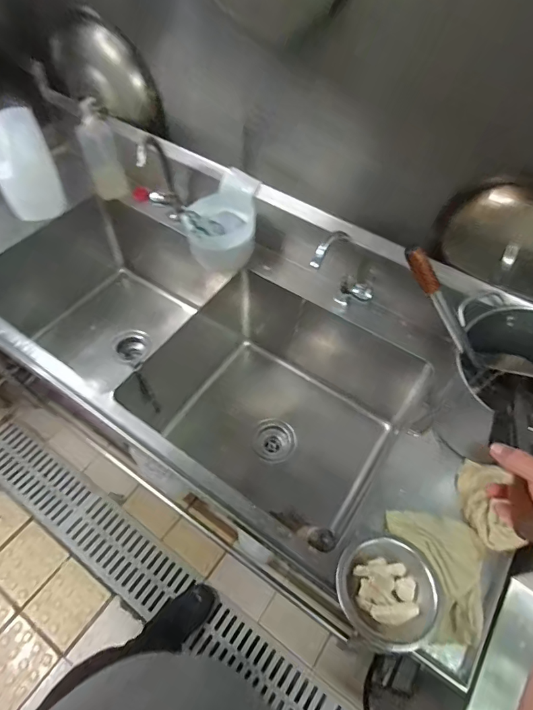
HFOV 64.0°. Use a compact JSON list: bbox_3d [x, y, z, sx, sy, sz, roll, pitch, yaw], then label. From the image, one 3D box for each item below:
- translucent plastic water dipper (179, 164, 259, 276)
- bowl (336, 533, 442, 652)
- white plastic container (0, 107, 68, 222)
[{"bbox_3d":[-0.104,-0.311,1.025,0.156,0.168,0.178,5,54,1],"label":"translucent plastic water dipper"},{"bbox_3d":[0.183,0.351,0.644,0.141,0.040,0.147,1,54,-2],"label":"bowl"},{"bbox_3d":[-0.632,-0.485,1.115,0.137,0.288,0.096,-16,56,-14],"label":"white plastic container"}]

